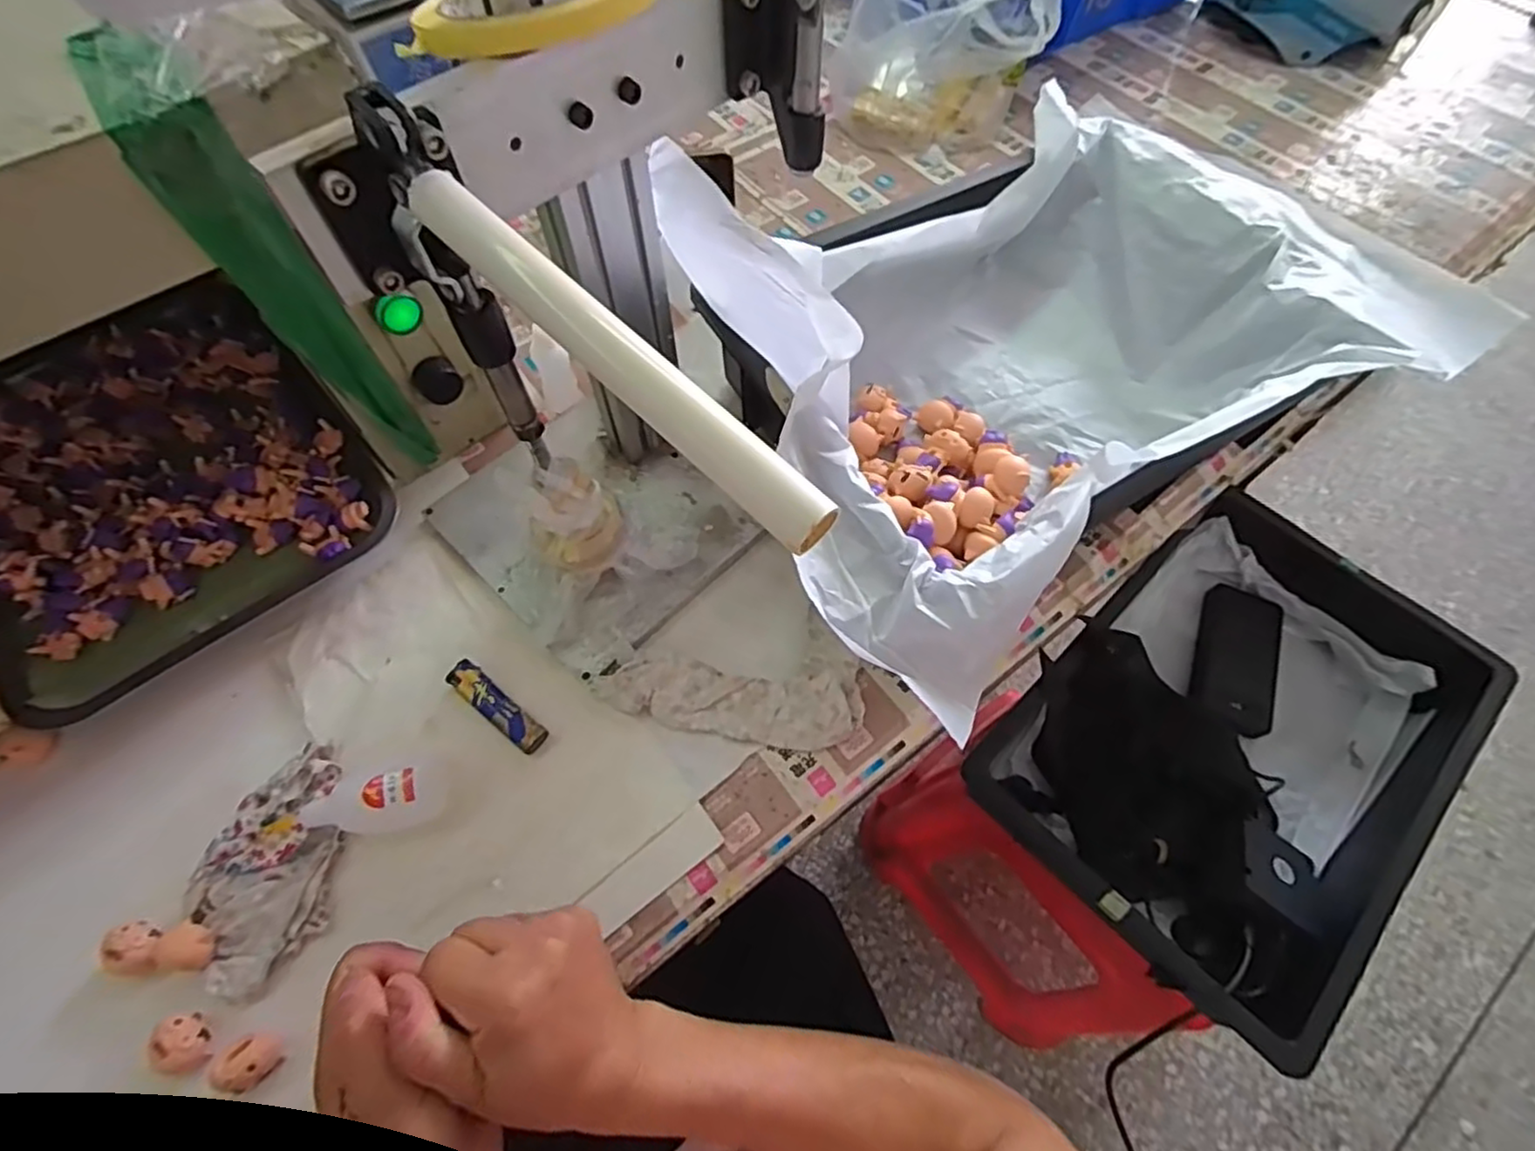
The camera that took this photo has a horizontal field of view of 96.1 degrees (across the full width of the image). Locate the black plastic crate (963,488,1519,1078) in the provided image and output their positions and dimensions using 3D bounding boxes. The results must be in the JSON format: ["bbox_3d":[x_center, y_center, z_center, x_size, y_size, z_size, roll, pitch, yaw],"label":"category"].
[{"bbox_3d":[0.428,0.145,0.649,0.301,0.087,0.434,42,69,16],"label":"black plastic crate"}]

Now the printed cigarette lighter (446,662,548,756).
[{"bbox_3d":[-0.184,0.088,0.468,0.082,0.011,0.020,37,67,14],"label":"printed cigarette lighter"}]

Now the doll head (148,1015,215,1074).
[{"bbox_3d":[-0.320,0.256,0.375,0.022,0.016,0.029,-21,67,-13],"label":"doll head"}]

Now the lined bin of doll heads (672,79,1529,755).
[{"bbox_3d":[0.201,-0.160,0.500,0.477,0.188,0.386,-23,67,-14],"label":"lined bin of doll heads"}]

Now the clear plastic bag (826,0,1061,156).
[{"bbox_3d":[0.182,-0.556,0.708,0.175,0.170,0.159,41,68,16],"label":"clear plastic bag"}]

